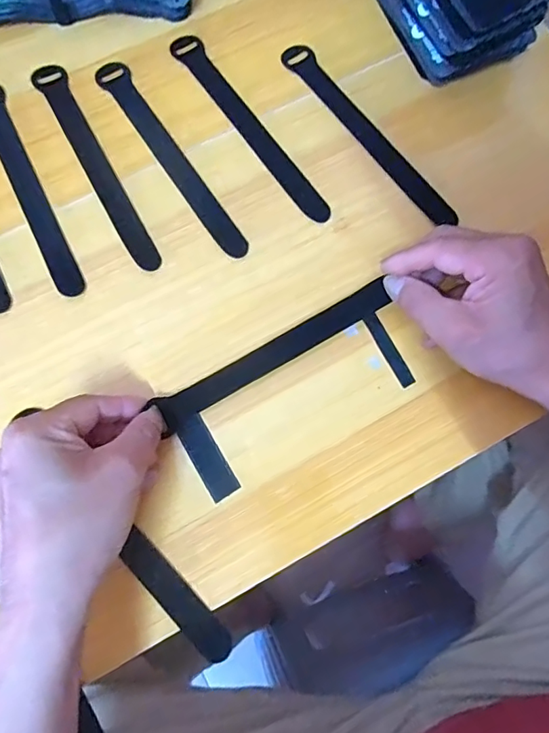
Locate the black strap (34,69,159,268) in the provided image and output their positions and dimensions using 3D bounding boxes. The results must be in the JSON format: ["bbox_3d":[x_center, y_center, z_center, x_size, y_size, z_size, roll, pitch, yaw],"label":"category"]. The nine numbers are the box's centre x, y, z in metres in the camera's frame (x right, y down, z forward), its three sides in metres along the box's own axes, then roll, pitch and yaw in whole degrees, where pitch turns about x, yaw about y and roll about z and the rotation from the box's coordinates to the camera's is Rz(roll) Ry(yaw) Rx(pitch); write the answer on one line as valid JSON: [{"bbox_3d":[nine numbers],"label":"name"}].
[{"bbox_3d":[-0.135,-0.154,0.386,0.024,0.004,0.194,-30,78,-8],"label":"black strap"}]

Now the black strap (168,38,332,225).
[{"bbox_3d":[-0.020,-0.187,0.397,0.021,0.004,0.195,-33,79,-9],"label":"black strap"}]

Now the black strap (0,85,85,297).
[{"bbox_3d":[-0.185,-0.137,0.382,0.024,0.004,0.195,-28,78,-8],"label":"black strap"}]

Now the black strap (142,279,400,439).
[{"bbox_3d":[0.002,-0.010,0.356,0.175,0.014,0.021,-30,78,-9],"label":"black strap"}]

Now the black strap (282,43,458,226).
[{"bbox_3d":[0.071,-0.183,0.394,0.022,0.004,0.192,-35,79,-9],"label":"black strap"}]

